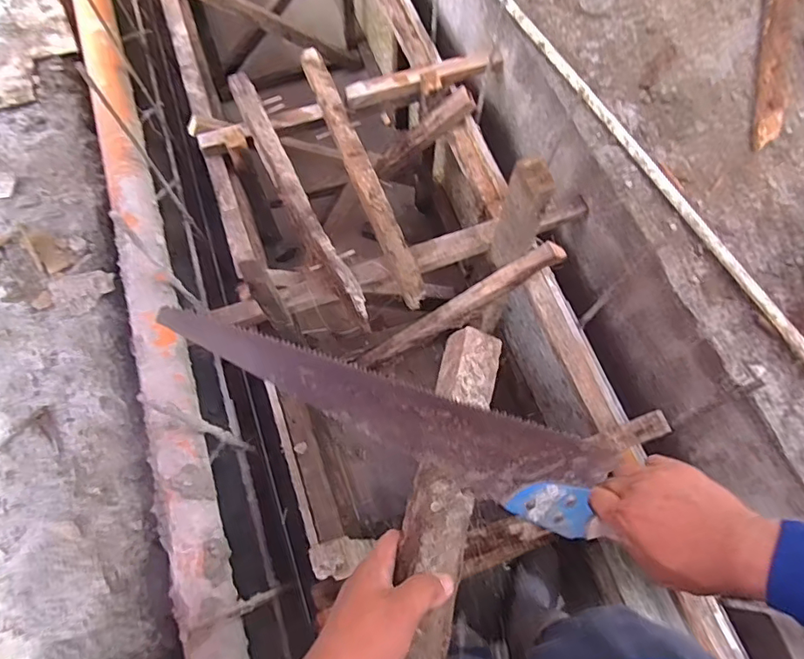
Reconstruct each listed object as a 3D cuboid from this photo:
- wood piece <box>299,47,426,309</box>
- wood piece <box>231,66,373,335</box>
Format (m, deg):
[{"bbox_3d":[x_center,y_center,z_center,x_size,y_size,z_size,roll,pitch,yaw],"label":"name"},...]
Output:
[{"bbox_3d":[-0.092,-0.355,1.091,0.054,0.045,0.682,-20,70,-7],"label":"wood piece"},{"bbox_3d":[-0.227,-0.292,1.068,0.058,0.039,0.668,-26,71,-9],"label":"wood piece"}]

